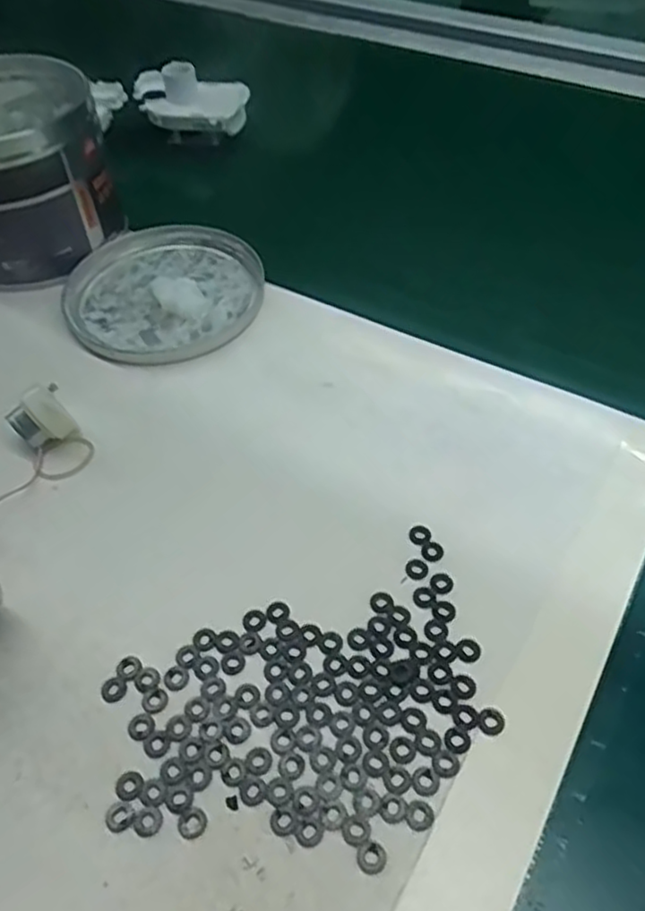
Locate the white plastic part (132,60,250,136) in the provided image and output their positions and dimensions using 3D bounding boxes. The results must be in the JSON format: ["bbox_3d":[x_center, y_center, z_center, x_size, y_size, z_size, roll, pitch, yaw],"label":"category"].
[{"bbox_3d":[-0.119,-0.325,0.626,0.105,0.042,0.061,18,53,17],"label":"white plastic part"}]

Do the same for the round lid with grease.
[{"bbox_3d":[-0.106,-0.114,0.476,0.128,0.016,0.137,-1,50,2],"label":"round lid with grease"}]

